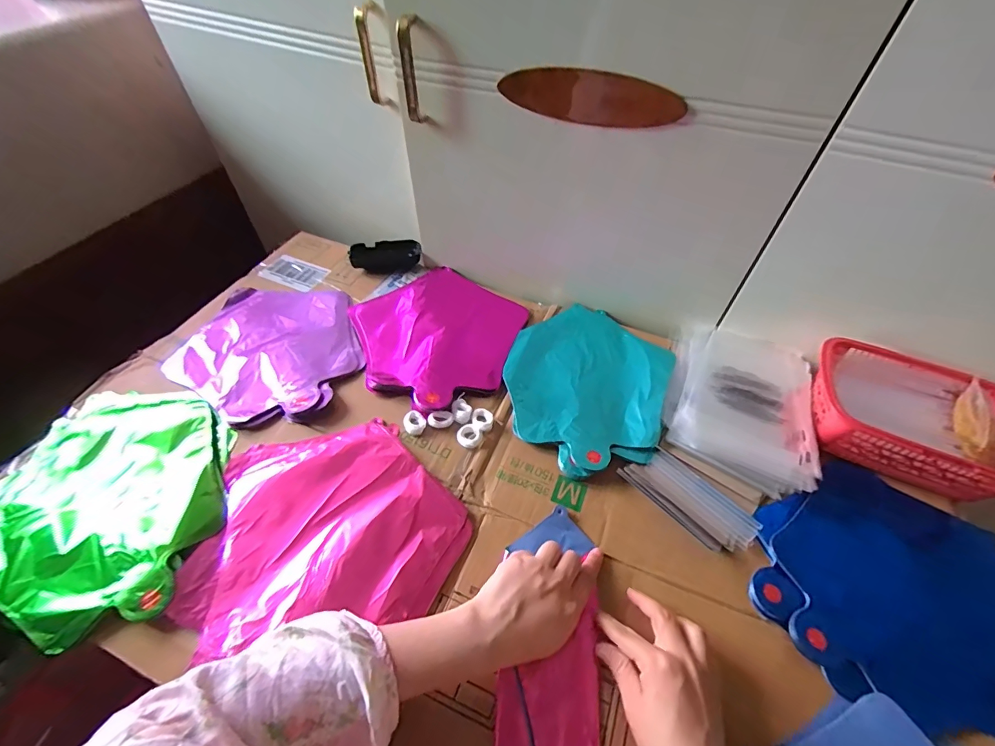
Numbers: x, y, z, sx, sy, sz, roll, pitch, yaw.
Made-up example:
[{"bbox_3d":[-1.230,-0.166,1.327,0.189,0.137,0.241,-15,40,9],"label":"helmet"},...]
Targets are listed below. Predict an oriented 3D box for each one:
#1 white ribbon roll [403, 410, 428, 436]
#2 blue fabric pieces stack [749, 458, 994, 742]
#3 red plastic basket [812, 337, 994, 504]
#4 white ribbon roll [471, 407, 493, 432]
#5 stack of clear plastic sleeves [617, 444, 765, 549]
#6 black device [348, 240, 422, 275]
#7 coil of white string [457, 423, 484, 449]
[{"bbox_3d":[-0.099,0.059,0.507,0.029,0.009,0.026,24,56,17],"label":"white ribbon roll"},{"bbox_3d":[0.377,0.198,0.412,0.242,0.019,0.227,19,50,11],"label":"blue fabric pieces stack"},{"bbox_3d":[0.467,0.051,0.481,0.212,0.079,0.139,19,54,14],"label":"red plastic basket"},{"bbox_3d":[-0.017,0.056,0.512,0.025,0.013,0.030,-28,58,-21],"label":"white ribbon roll"},{"bbox_3d":[0.195,0.129,0.434,0.127,0.018,0.061,38,61,25],"label":"stack of clear plastic sleeves"},{"bbox_3d":[-0.187,-0.197,0.714,0.114,0.024,0.057,-3,52,-3],"label":"black device"},{"bbox_3d":[-0.033,0.073,0.499,0.030,0.012,0.026,35,60,24],"label":"coil of white string"}]

